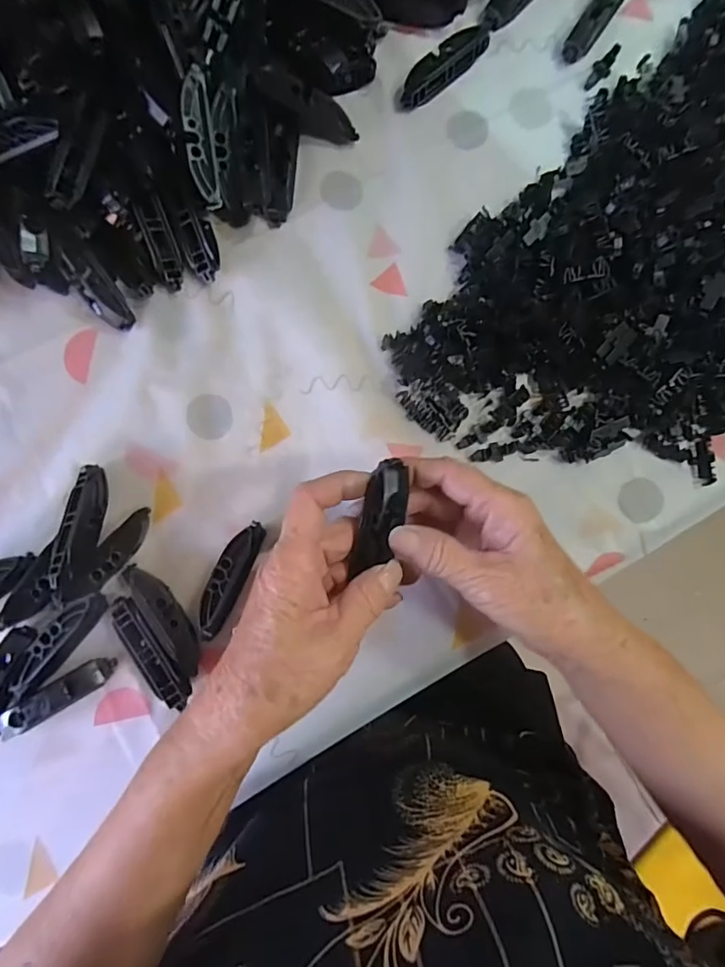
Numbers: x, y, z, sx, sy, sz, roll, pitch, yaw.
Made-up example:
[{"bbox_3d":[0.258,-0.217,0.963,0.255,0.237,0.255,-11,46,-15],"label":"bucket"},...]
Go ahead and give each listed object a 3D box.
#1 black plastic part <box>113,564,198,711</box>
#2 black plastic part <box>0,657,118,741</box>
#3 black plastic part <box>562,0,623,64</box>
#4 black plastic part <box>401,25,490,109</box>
[{"bbox_3d":[-0.134,0.099,0.325,0.038,0.017,0.090,-31,88,-3],"label":"black plastic part"},{"bbox_3d":[-0.202,0.140,0.323,0.076,0.016,0.019,-30,87,-3],"label":"black plastic part"},{"bbox_3d":[0.176,-0.350,0.370,0.018,0.016,0.067,33,86,1],"label":"black plastic part"},{"bbox_3d":[0.060,-0.310,0.366,0.079,0.013,0.022,-43,88,-4],"label":"black plastic part"}]

